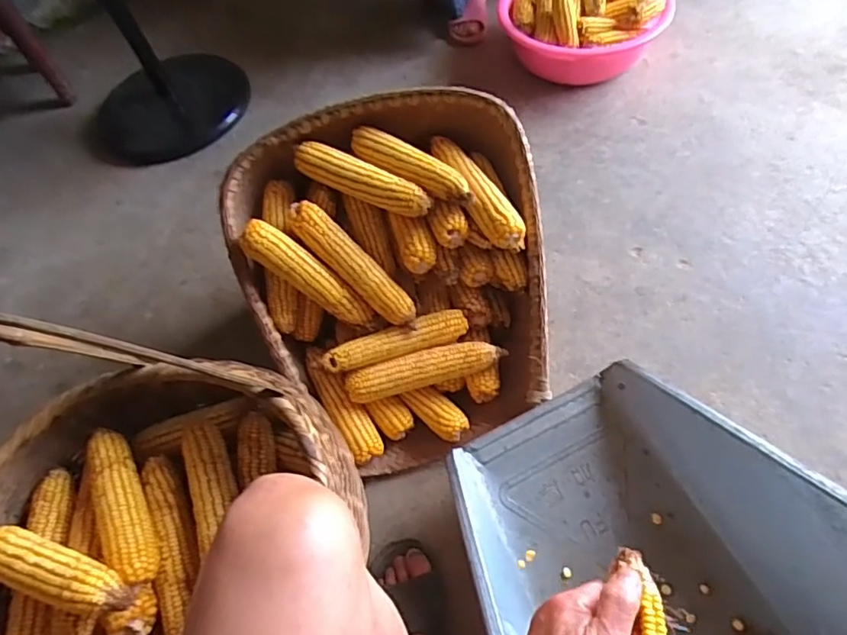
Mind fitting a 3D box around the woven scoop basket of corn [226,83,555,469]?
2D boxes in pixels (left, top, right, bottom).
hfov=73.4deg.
[{"bbox_3d":[-0.016,-0.068,0.824,0.409,0.292,0.423,-2,57,3],"label":"woven scoop basket of corn"}]

